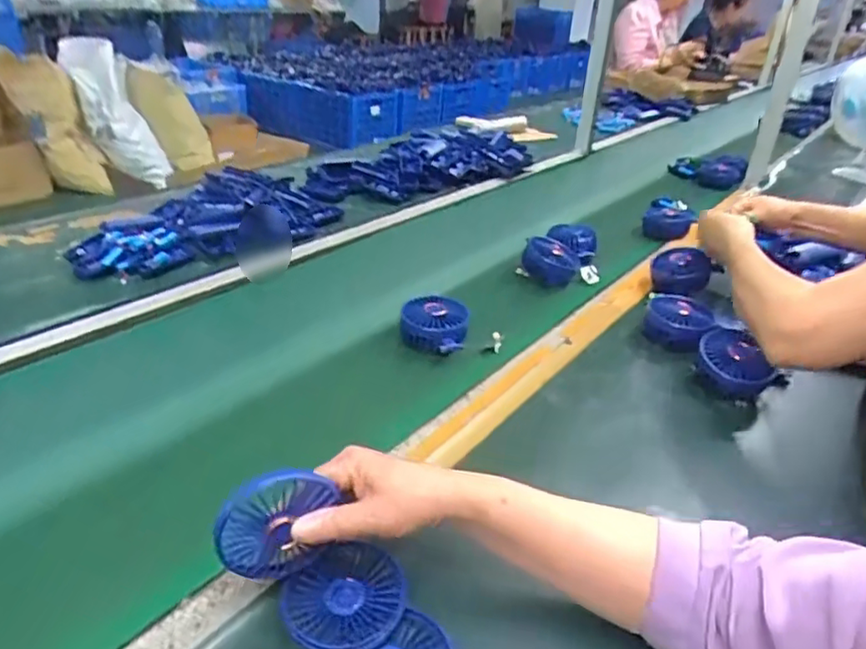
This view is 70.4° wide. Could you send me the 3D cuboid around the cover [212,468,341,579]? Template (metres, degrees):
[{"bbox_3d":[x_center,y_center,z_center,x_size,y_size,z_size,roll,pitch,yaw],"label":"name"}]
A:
[{"bbox_3d":[-0.109,0.138,0.424,0.079,0.074,0.021,-1,30,-10],"label":"cover"}]

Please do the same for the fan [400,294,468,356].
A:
[{"bbox_3d":[0.002,0.000,0.795,0.088,0.043,0.086,8,30,6],"label":"fan"}]

